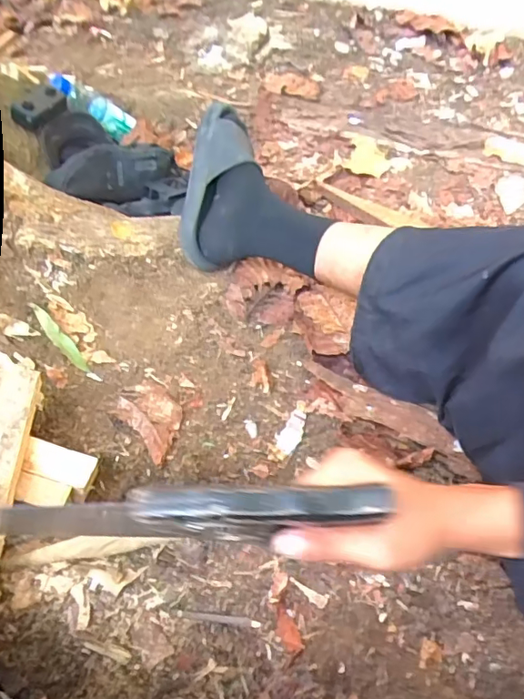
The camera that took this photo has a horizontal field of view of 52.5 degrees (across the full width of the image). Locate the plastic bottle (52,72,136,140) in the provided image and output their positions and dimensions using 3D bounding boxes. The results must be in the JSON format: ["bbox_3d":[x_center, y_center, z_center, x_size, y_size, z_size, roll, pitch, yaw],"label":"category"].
[{"bbox_3d":[-0.341,-0.488,1.073,0.190,0.052,0.064,18,29,-50],"label":"plastic bottle"}]

